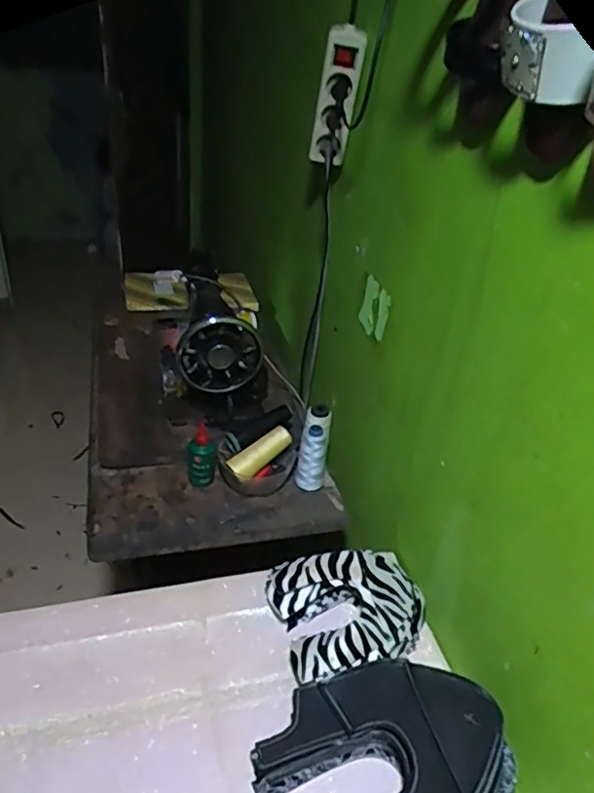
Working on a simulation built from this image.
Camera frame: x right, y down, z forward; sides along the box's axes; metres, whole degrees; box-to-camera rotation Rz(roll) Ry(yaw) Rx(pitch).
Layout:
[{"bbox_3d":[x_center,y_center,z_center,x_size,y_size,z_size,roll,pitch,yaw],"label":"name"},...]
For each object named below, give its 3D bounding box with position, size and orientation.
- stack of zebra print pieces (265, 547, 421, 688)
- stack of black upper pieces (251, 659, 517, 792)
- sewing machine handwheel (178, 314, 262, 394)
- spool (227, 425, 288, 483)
[{"bbox_3d":[0.069,0.266,0.736,0.179,0.079,0.145,-8,36,-20],"label":"stack of zebra print pieces"},{"bbox_3d":[0.086,0.359,0.587,0.234,0.100,0.201,-10,37,-23],"label":"stack of black upper pieces"},{"bbox_3d":[-0.125,-0.069,0.965,0.132,0.126,0.022,-10,37,-22],"label":"sewing machine handwheel"},{"bbox_3d":[-0.059,0.089,0.938,0.031,0.035,0.113,31,57,32],"label":"spool"}]

